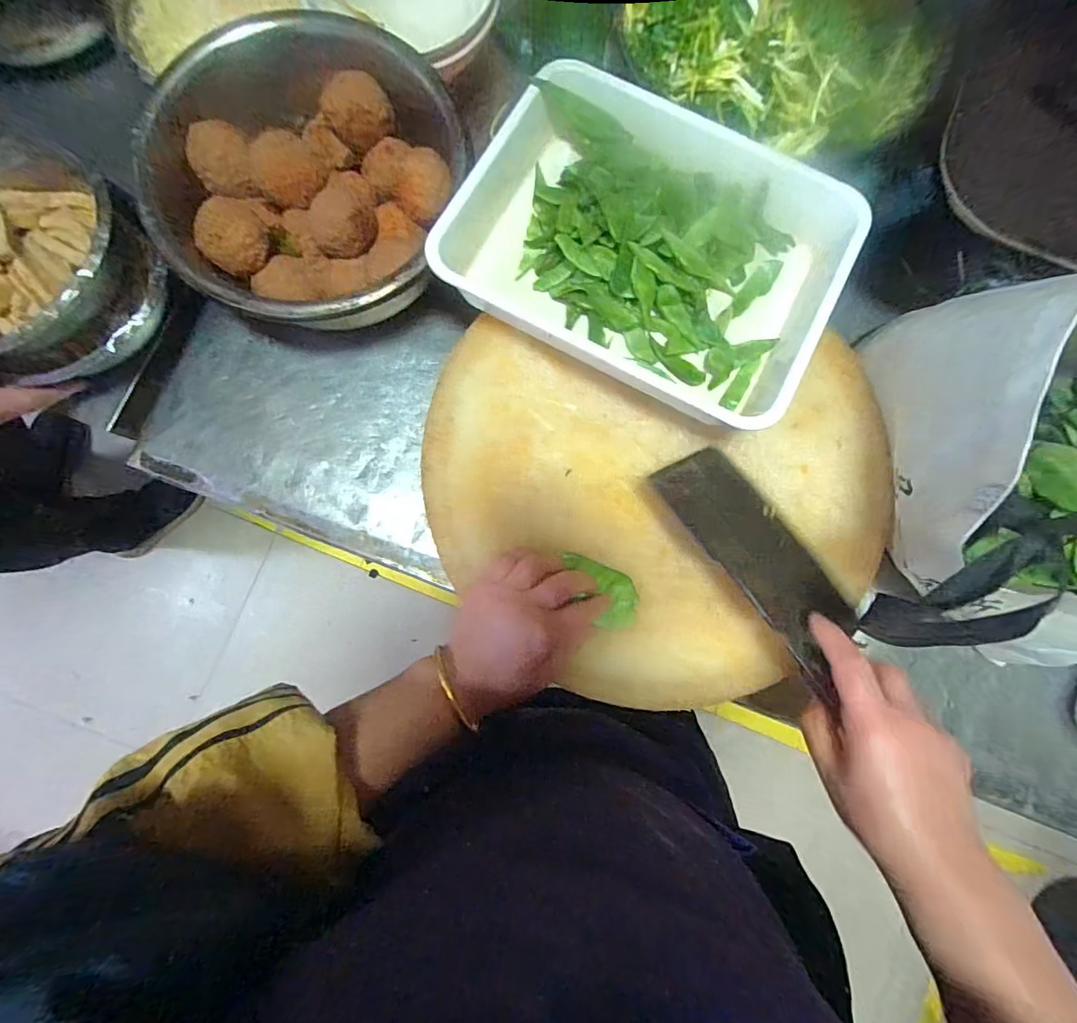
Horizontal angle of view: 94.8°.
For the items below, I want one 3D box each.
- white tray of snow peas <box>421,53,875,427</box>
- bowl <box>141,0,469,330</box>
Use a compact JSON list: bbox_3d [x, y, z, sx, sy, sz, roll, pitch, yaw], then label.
[{"bbox_3d":[0.098,-0.235,0.430,0.313,0.059,0.244,28,84,1],"label":"white tray of snow peas"},{"bbox_3d":[-0.203,-0.286,0.458,0.253,0.099,0.253,0,84,-2],"label":"bowl"}]

